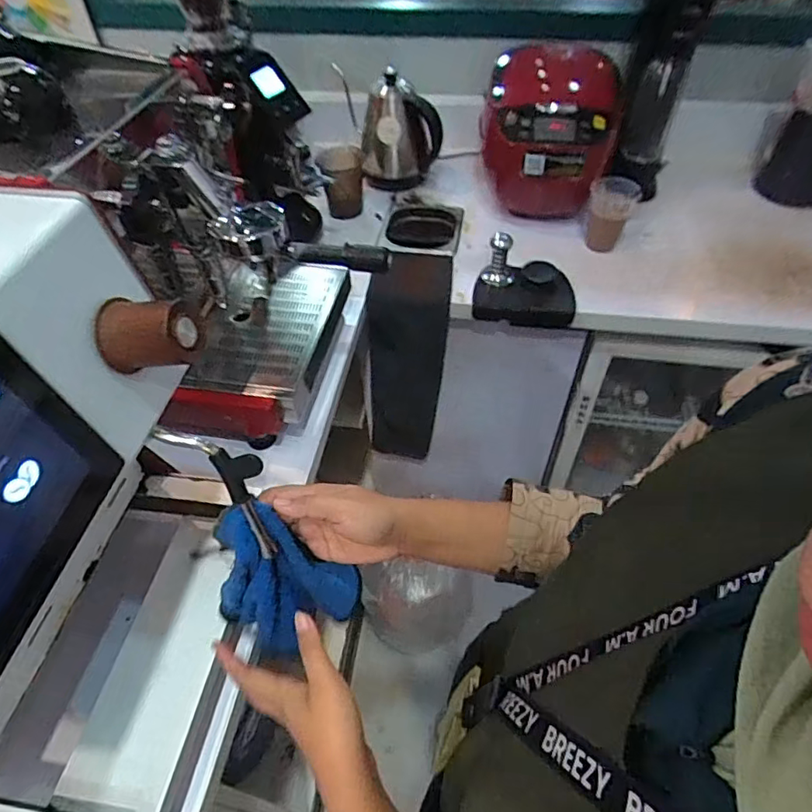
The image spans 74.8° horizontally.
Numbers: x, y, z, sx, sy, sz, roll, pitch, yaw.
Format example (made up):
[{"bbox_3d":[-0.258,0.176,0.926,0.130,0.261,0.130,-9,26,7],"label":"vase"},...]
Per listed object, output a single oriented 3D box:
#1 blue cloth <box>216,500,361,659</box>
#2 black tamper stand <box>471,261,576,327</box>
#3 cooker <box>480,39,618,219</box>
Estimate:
[{"bbox_3d":[-0.112,0.169,0.499,0.119,0.187,0.065,0,49,0],"label":"blue cloth"},{"bbox_3d":[0.207,-0.198,0.945,0.173,0.072,0.099,5,50,5],"label":"black tamper stand"},{"bbox_3d":[0.276,-0.536,1.045,0.247,0.209,0.345,7,50,6],"label":"cooker"}]

